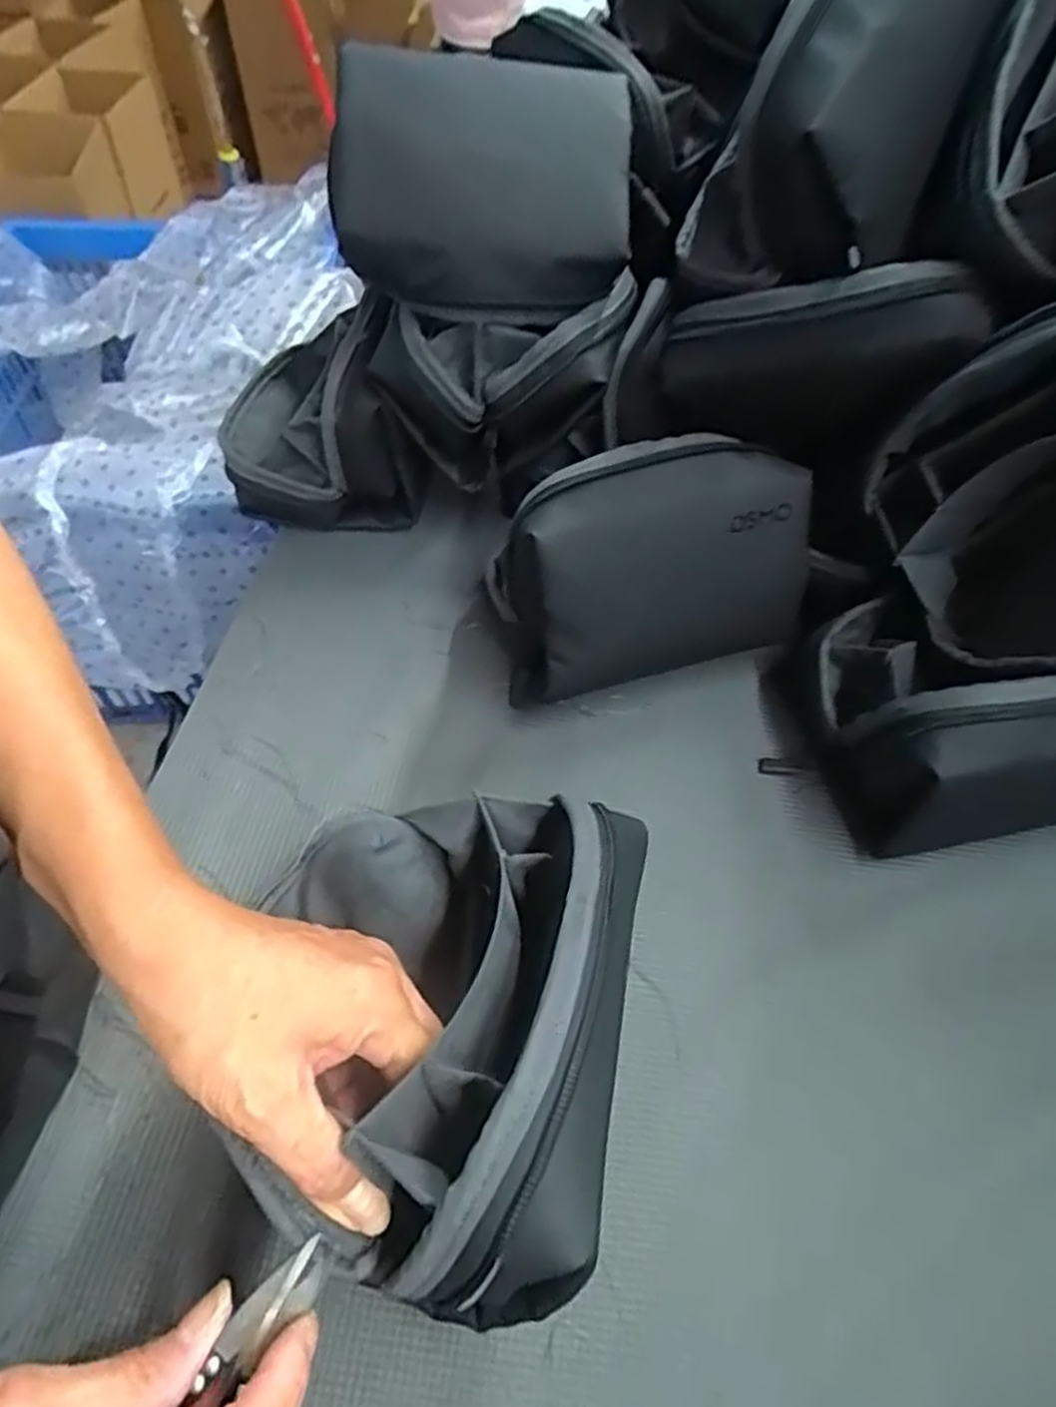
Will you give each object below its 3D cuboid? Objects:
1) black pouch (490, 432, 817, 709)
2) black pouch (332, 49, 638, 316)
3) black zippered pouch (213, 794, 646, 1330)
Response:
[{"bbox_3d":[0.070,-0.063,0.424,0.162,0.146,0.067,-11,55,-10],"label":"black pouch"},{"bbox_3d":[-0.019,-0.284,0.419,0.170,0.087,0.106,1,54,-1],"label":"black pouch"},{"bbox_3d":[-0.035,0.100,0.268,0.131,0.093,0.163,12,54,5],"label":"black zippered pouch"}]

